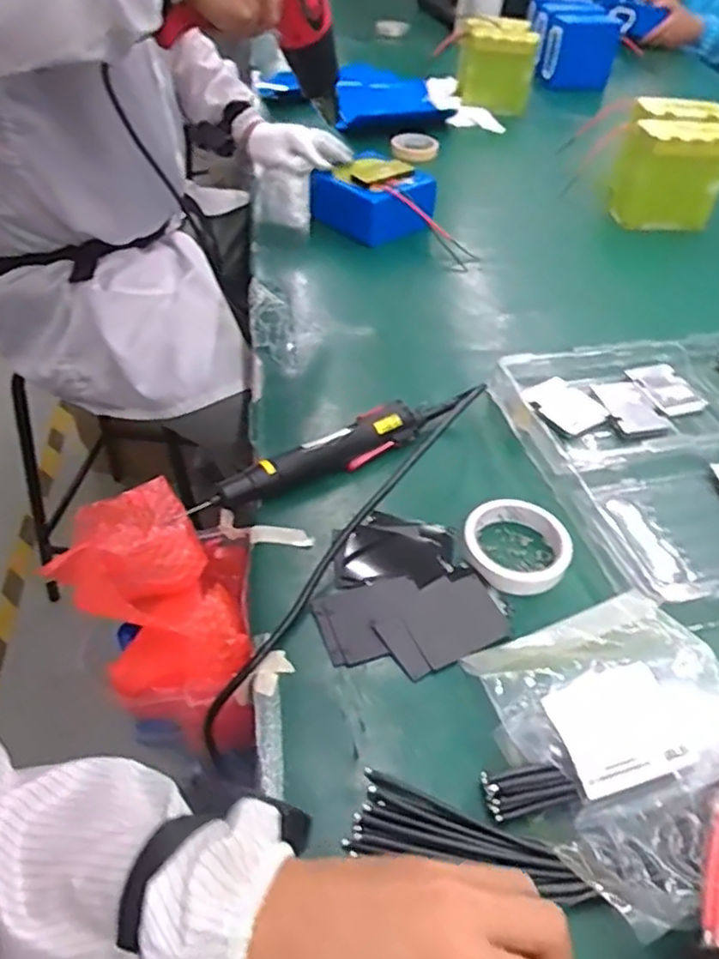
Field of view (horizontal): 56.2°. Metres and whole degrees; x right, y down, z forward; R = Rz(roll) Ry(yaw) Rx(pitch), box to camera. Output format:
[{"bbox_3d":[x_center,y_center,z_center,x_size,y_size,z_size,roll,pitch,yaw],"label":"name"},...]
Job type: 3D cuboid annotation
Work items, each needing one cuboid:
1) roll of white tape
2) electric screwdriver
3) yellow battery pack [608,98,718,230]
[{"bbox_3d":[0.139,0.058,0.604,0.090,0.020,0.095,2,46,-2],"label":"roll of white tape"},{"bbox_3d":[-0.045,-0.016,0.656,0.235,0.044,0.032,-25,53,-26],"label":"electric screwdriver"},{"bbox_3d":[0.513,-0.519,1.112,0.164,0.151,0.175,16,47,12],"label":"yellow battery pack"}]

